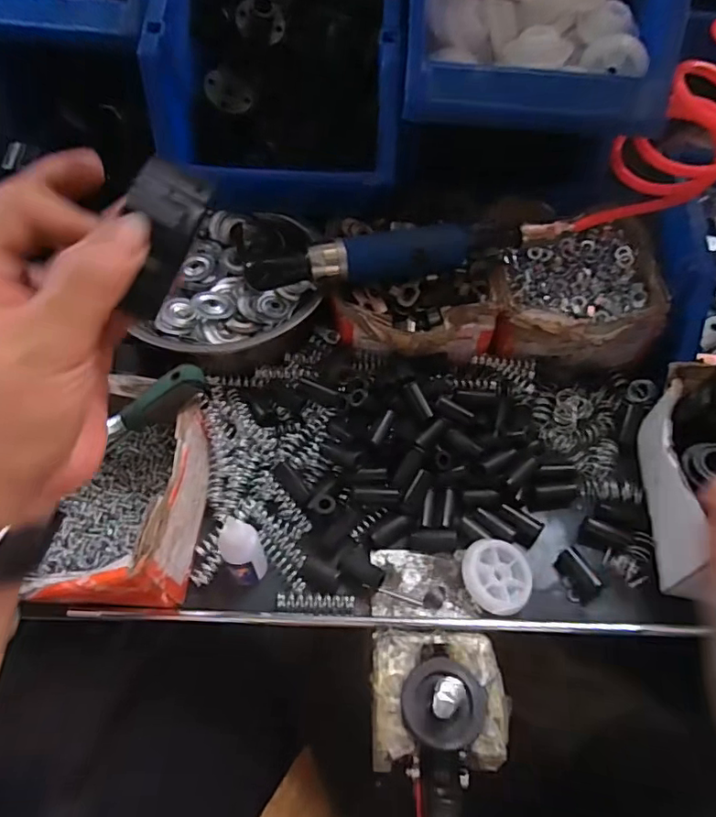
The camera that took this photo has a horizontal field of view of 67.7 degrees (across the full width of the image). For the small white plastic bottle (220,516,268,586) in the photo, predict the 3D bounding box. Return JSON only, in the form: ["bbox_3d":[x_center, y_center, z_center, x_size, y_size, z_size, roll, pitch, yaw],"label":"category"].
[{"bbox_3d":[-0.075,0.094,0.348,0.024,0.063,0.021,-23,59,-16],"label":"small white plastic bottle"}]

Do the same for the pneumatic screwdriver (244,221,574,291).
[{"bbox_3d":[0.043,-0.130,0.428,0.260,0.034,0.037,-13,57,-11],"label":"pneumatic screwdriver"}]

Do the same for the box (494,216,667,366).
[{"bbox_3d":[0.187,-0.111,0.485,0.143,0.059,0.156,3,55,0],"label":"box"}]

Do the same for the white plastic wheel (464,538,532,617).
[{"bbox_3d":[0.095,0.115,0.366,0.046,0.019,0.047,1,55,-1],"label":"white plastic wheel"}]

